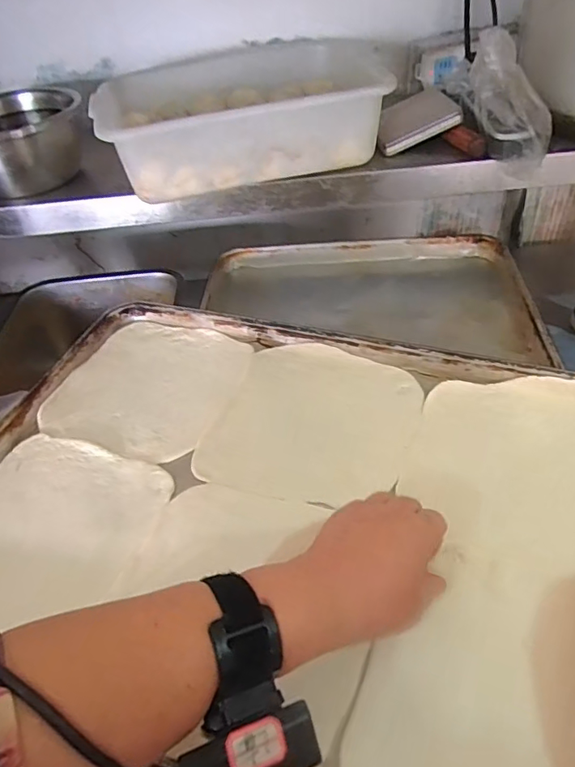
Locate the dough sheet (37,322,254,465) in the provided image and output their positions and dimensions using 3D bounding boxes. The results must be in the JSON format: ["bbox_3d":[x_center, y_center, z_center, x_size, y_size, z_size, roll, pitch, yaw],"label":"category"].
[{"bbox_3d":[-0.149,0.001,0.571,0.188,0.016,0.187,10,47,17],"label":"dough sheet"}]

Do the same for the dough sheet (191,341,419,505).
[{"bbox_3d":[0.025,0.035,0.507,0.183,0.009,0.186,13,48,19],"label":"dough sheet"}]

